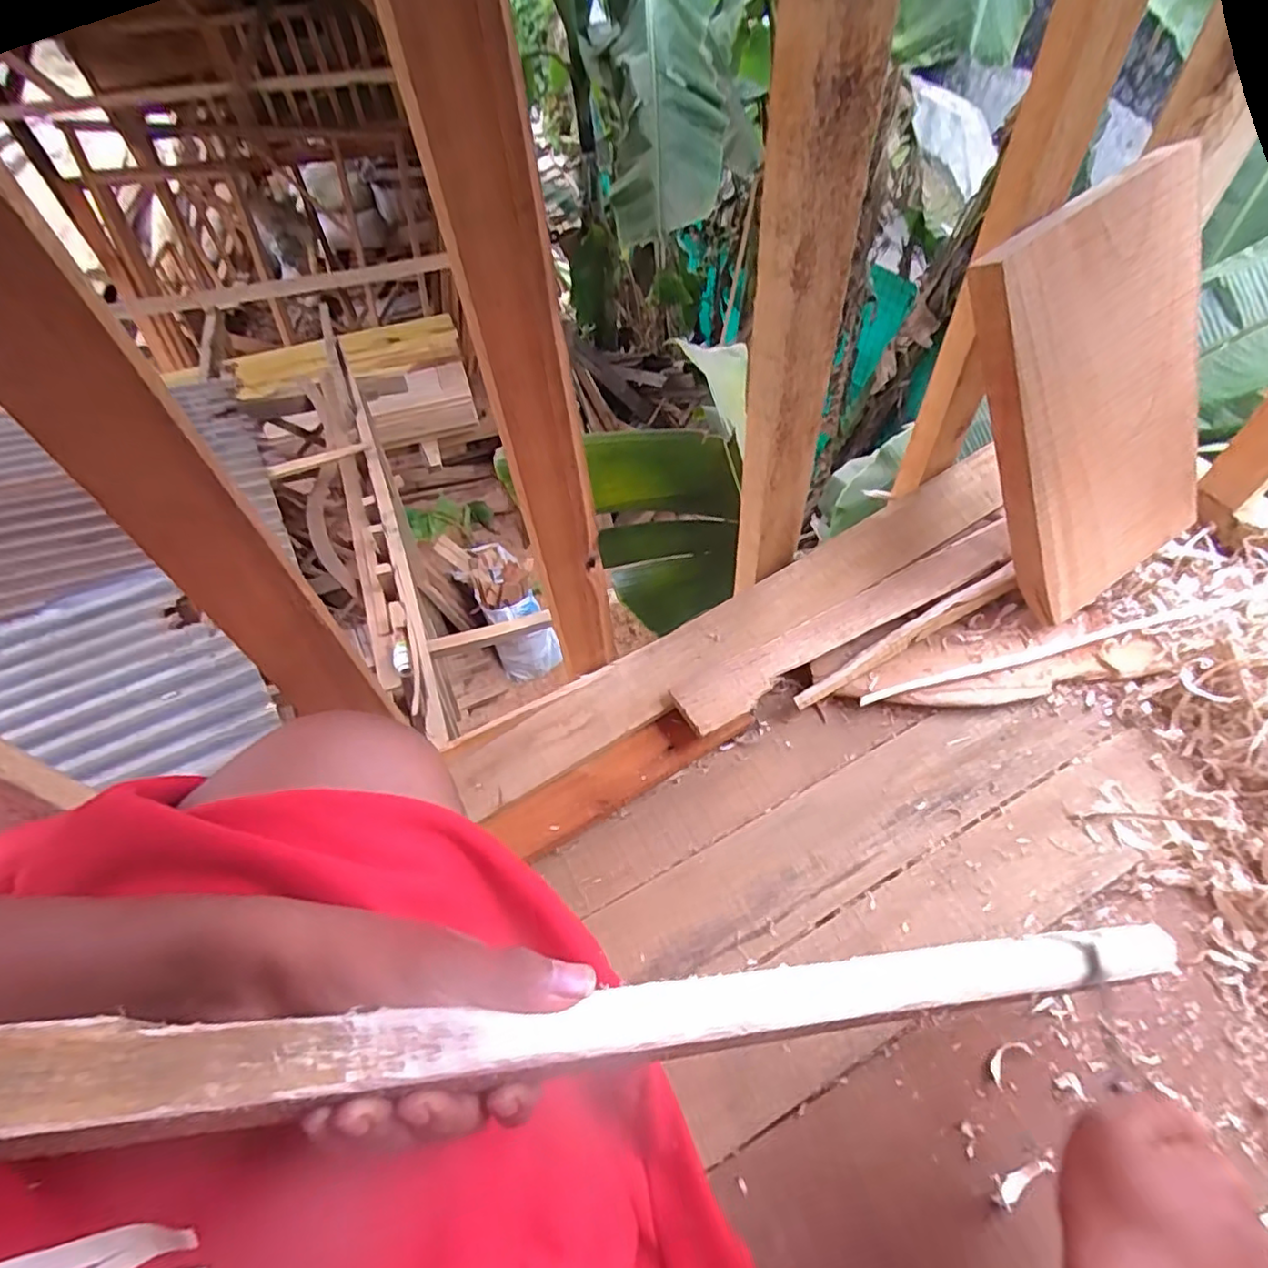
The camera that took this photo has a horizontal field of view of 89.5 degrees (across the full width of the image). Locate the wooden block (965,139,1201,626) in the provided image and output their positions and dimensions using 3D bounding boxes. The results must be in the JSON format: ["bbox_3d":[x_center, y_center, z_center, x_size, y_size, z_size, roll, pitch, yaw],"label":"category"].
[{"bbox_3d":[0.392,-0.185,0.538,0.204,0.326,0.026,-34,29,-9],"label":"wooden block"}]

